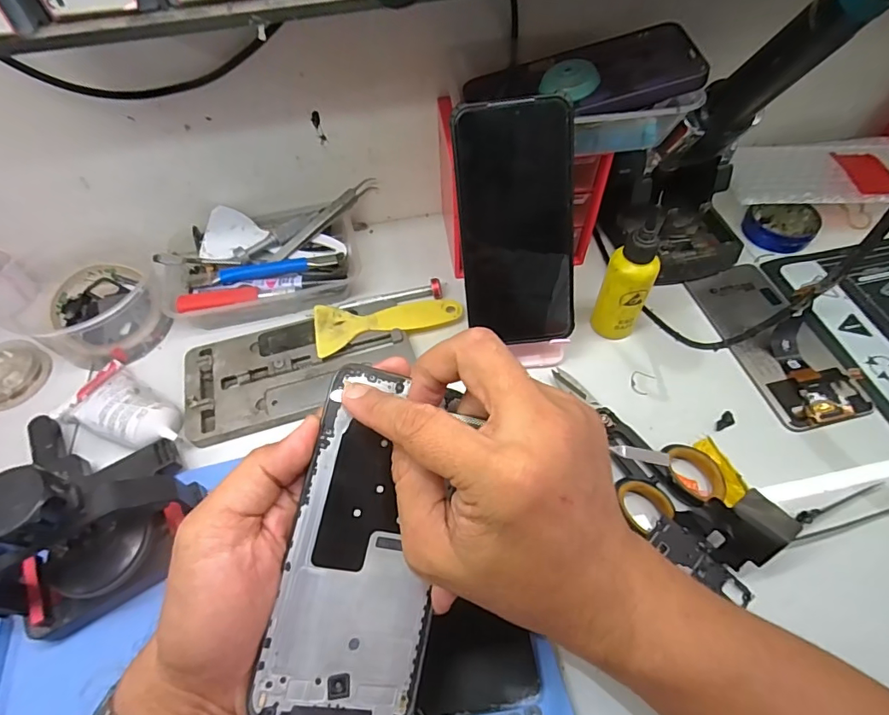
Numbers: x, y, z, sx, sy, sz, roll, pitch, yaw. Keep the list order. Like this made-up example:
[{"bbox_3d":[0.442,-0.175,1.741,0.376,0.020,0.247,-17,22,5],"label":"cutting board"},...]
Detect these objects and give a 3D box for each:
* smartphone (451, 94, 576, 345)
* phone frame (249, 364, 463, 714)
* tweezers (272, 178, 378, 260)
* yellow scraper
[{"bbox_3d":[0.050,-0.087,0.333,0.076,0.159,0.007,-5,22,4],"label":"smartphone"},{"bbox_3d":[-0.035,0.088,0.230,0.070,0.004,0.157,15,76,-16],"label":"phone frame"},{"bbox_3d":[-0.111,-0.128,0.451,0.116,0.020,0.008,-43,65,-7],"label":"tweezers"},{"bbox_3d":[-0.047,-0.031,0.411,0.122,0.006,0.049,-11,56,-5],"label":"yellow scraper"}]

